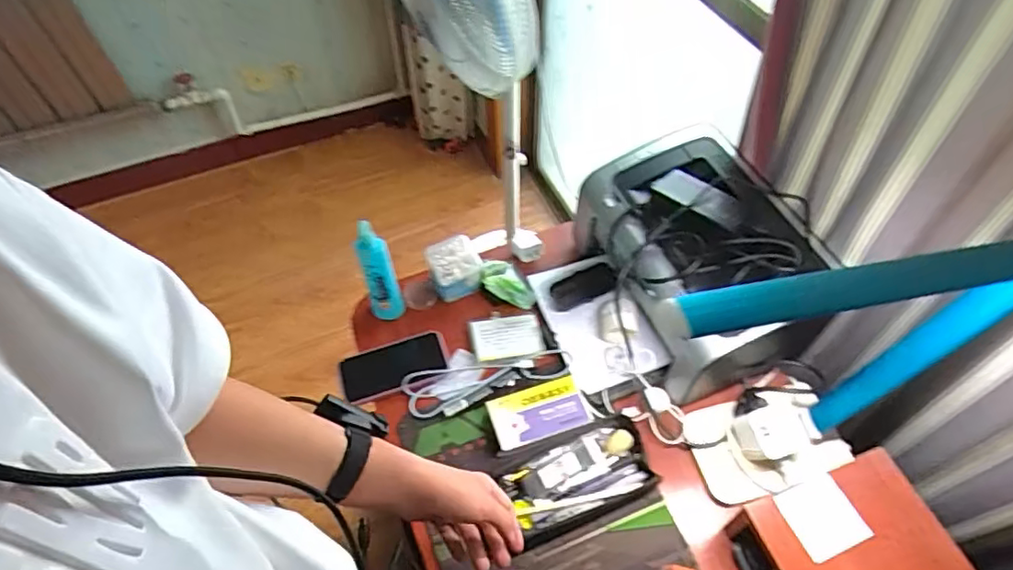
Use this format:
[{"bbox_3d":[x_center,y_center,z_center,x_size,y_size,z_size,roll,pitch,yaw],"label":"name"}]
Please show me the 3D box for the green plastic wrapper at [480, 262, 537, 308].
[{"bbox_3d":[0.005,-0.001,0.916,0.098,0.034,0.048,40,62,-3],"label":"green plastic wrapper"}]

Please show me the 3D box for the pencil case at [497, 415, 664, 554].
[{"bbox_3d":[0.090,0.250,0.772,0.183,0.041,0.115,-20,57,-12],"label":"pencil case"}]

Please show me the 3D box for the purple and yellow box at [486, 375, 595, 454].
[{"bbox_3d":[0.044,0.180,0.816,0.130,0.021,0.075,-16,56,-10],"label":"purple and yellow box"}]

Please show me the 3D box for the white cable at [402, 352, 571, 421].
[{"bbox_3d":[-0.028,0.134,0.857,0.243,0.021,0.066,-13,56,-8],"label":"white cable"}]

